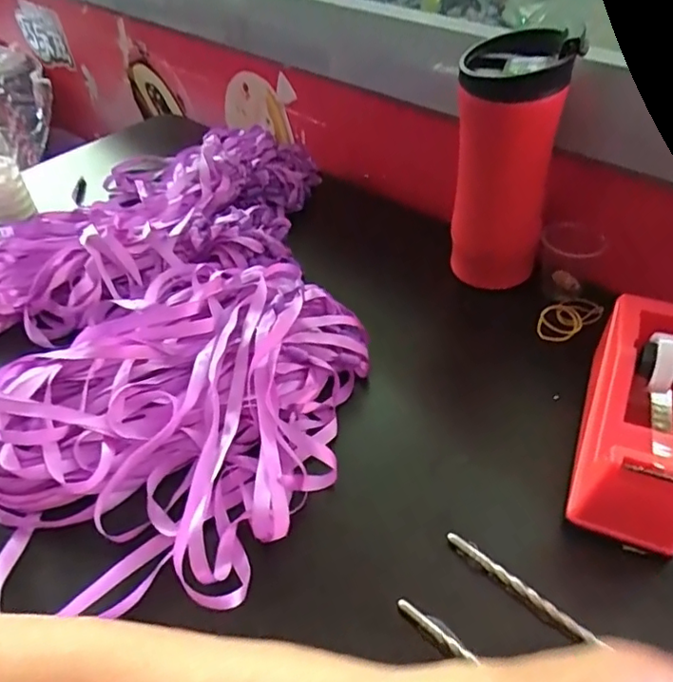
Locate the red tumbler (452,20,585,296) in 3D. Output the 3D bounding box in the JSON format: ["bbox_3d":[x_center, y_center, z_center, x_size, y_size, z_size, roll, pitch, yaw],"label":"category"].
[{"bbox_3d":[0.130,-0.134,0.451,0.075,0.182,0.070,9,46,12],"label":"red tumbler"}]

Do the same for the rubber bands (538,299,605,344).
[{"bbox_3d":[0.189,-0.018,0.474,0.061,0.008,0.032,-26,49,-21],"label":"rubber bands"}]

